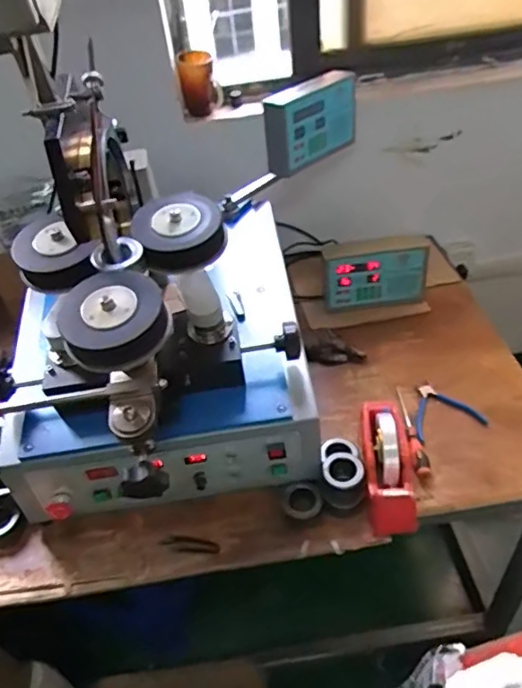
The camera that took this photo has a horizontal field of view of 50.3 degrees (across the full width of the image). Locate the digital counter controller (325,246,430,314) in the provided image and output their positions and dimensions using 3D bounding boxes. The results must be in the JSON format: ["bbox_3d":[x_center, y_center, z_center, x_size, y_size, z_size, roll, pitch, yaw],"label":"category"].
[{"bbox_3d":[0.259,-0.146,1.260,0.229,0.133,0.039,-5,43,2],"label":"digital counter controller"}]

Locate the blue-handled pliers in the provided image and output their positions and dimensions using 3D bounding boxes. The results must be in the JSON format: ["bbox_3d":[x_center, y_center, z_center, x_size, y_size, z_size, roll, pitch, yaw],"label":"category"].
[{"bbox_3d":[0.342,0.122,1.061,0.136,0.013,0.120,-13,44,-6],"label":"blue-handled pliers"}]

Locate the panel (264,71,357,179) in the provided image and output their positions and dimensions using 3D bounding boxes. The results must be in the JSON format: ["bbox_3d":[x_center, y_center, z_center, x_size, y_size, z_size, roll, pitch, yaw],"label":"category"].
[{"bbox_3d":[0.124,-0.488,1.218,0.255,0.151,0.058,-34,50,-26],"label":"panel"}]

